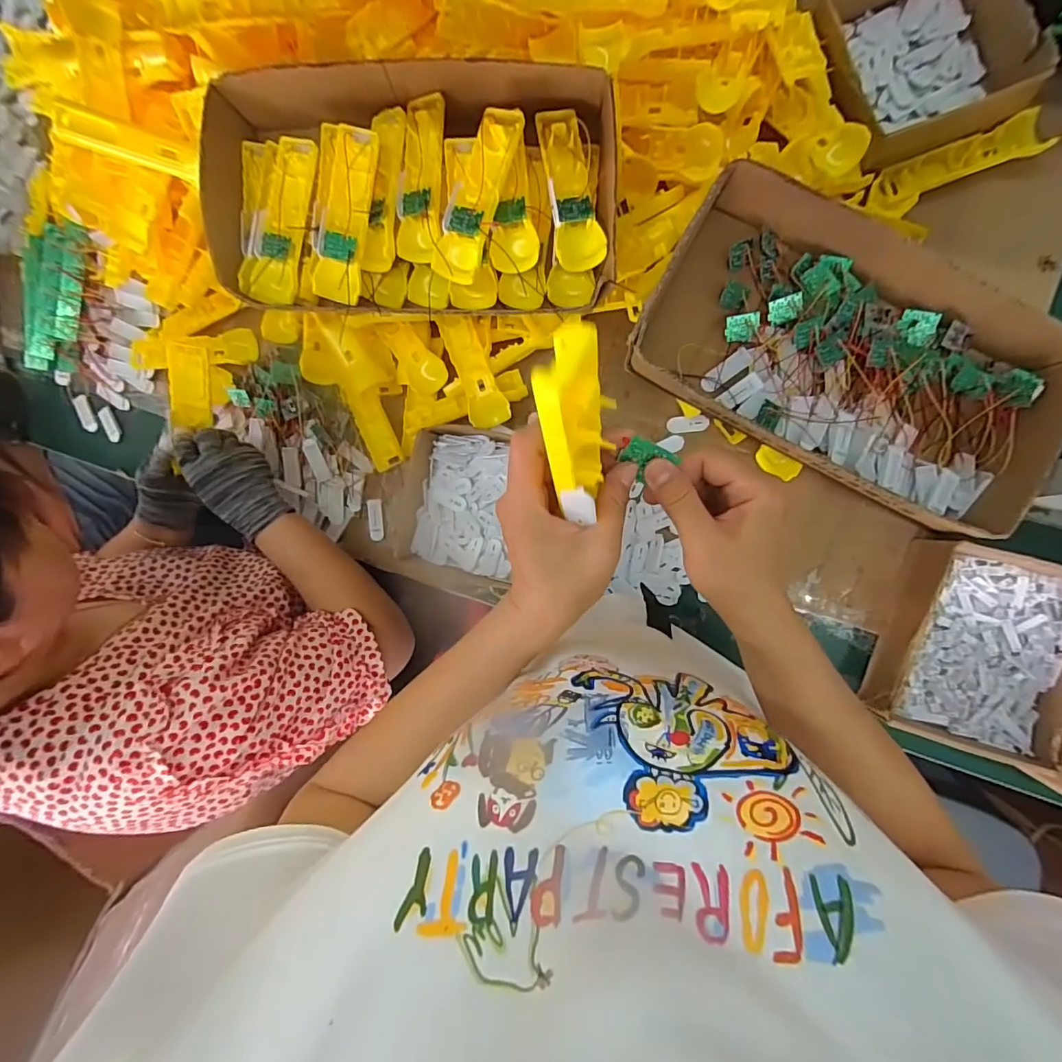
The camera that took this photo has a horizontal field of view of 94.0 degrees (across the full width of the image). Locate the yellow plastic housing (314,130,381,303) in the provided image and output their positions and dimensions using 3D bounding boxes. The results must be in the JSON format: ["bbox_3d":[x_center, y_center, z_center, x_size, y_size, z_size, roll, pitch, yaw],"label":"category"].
[{"bbox_3d":[-0.194,-0.330,0.523,0.050,0.026,0.165,19,105,9],"label":"yellow plastic housing"}]

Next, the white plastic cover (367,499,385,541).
[{"bbox_3d":[-0.220,-0.016,0.700,0.019,0.005,0.060,-6,88,9],"label":"white plastic cover"}]

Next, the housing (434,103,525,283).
[{"bbox_3d":[-0.053,-0.340,0.501,0.048,0.027,0.168,23,92,9],"label":"housing"}]

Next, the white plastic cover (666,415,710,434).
[{"bbox_3d":[0.198,-0.134,0.624,0.050,0.004,0.021,-2,104,12],"label":"white plastic cover"}]

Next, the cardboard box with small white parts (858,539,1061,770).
[{"bbox_3d":[0.490,0.129,0.543,0.167,0.067,0.212,17,91,9],"label":"cardboard box with small white parts"}]

